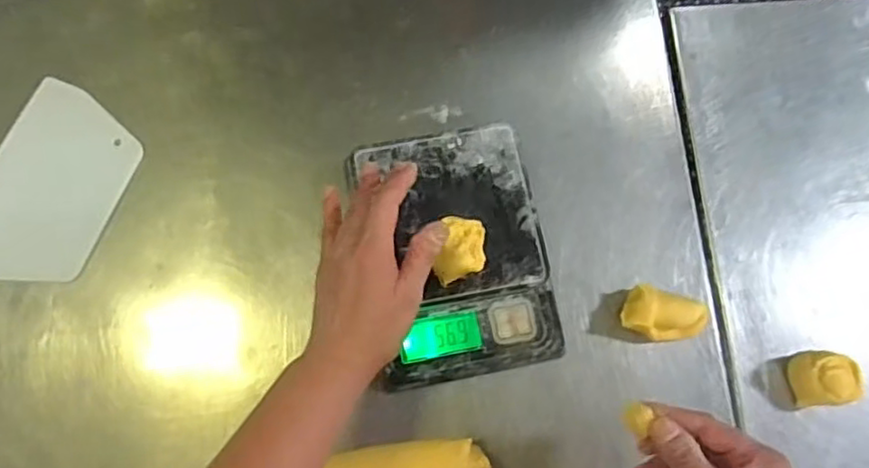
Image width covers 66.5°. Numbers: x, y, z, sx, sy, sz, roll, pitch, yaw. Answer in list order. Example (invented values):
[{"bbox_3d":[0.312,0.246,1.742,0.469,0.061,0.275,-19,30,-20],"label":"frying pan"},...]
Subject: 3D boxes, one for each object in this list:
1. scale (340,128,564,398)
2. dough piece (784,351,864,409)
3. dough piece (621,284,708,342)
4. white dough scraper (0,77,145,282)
[{"bbox_3d":[0.016,0.017,0.564,0.152,0.041,0.205,-10,78,-4],"label":"scale"},{"bbox_3d":[0.320,0.119,0.549,0.044,0.039,0.044,-13,79,-4],"label":"dough piece"},{"bbox_3d":[0.195,0.071,0.561,0.072,0.033,0.038,19,78,3],"label":"dough piece"},{"bbox_3d":[-0.339,-0.041,0.587,0.118,0.005,0.182,20,74,4],"label":"white dough scraper"}]

